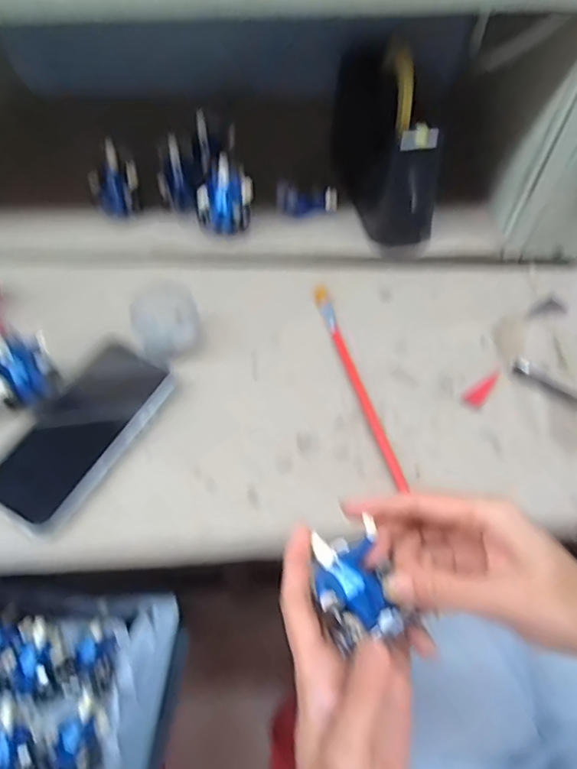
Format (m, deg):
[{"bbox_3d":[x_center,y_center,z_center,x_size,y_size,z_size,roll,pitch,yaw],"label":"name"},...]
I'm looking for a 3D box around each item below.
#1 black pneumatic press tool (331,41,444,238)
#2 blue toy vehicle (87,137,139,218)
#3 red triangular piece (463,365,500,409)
[{"bbox_3d":[0.091,-0.216,0.482,0.061,0.122,0.167,-12,61,-8],"label":"black pneumatic press tool"},{"bbox_3d":[-0.168,-0.194,0.493,0.045,0.055,0.041,-21,63,-13],"label":"blue toy vehicle"},{"bbox_3d":[0.166,0.003,0.426,0.044,0.004,0.016,-38,72,-14],"label":"red triangular piece"}]

